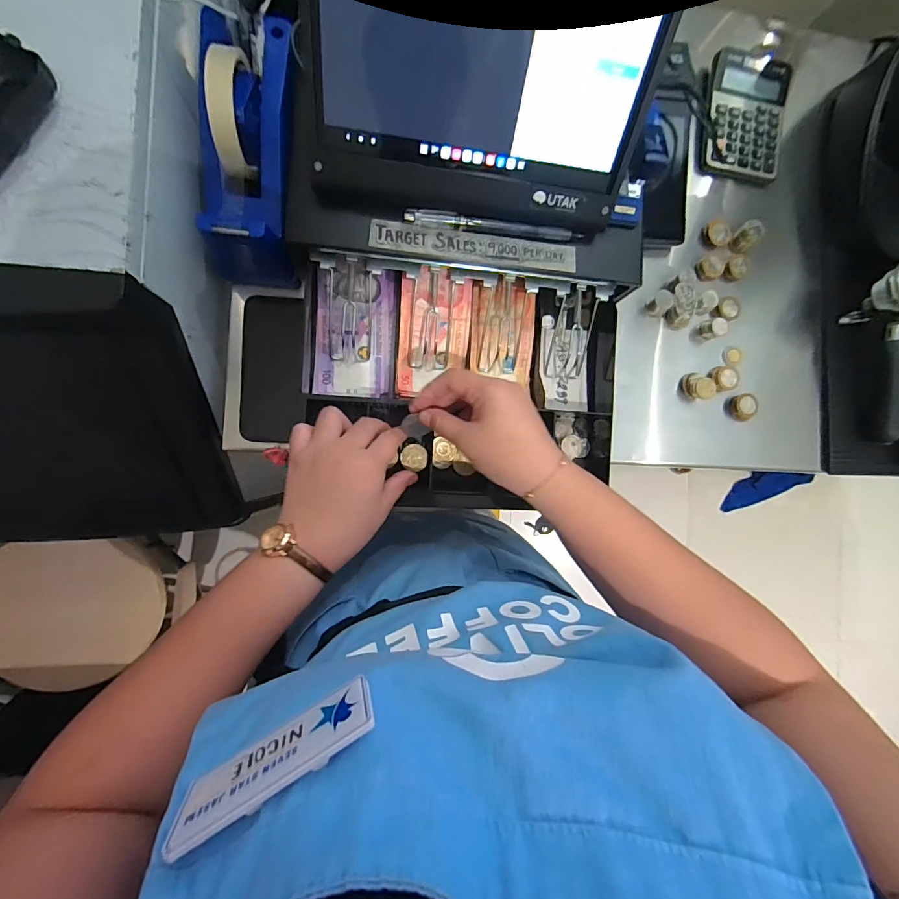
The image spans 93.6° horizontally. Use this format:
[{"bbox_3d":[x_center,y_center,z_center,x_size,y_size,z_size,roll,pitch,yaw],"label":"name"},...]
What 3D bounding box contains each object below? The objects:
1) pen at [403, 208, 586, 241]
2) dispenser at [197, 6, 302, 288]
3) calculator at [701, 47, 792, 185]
[{"bbox_3d":[0.042,-0.201,0.380,0.162,0.010,0.009,3,88,-9],"label":"pen"},{"bbox_3d":[-0.178,-0.260,0.373,0.085,0.088,0.212,6,106,-9],"label":"dispenser"},{"bbox_3d":[0.374,-0.417,0.536,0.107,0.035,0.149,4,88,-9],"label":"calculator"}]

